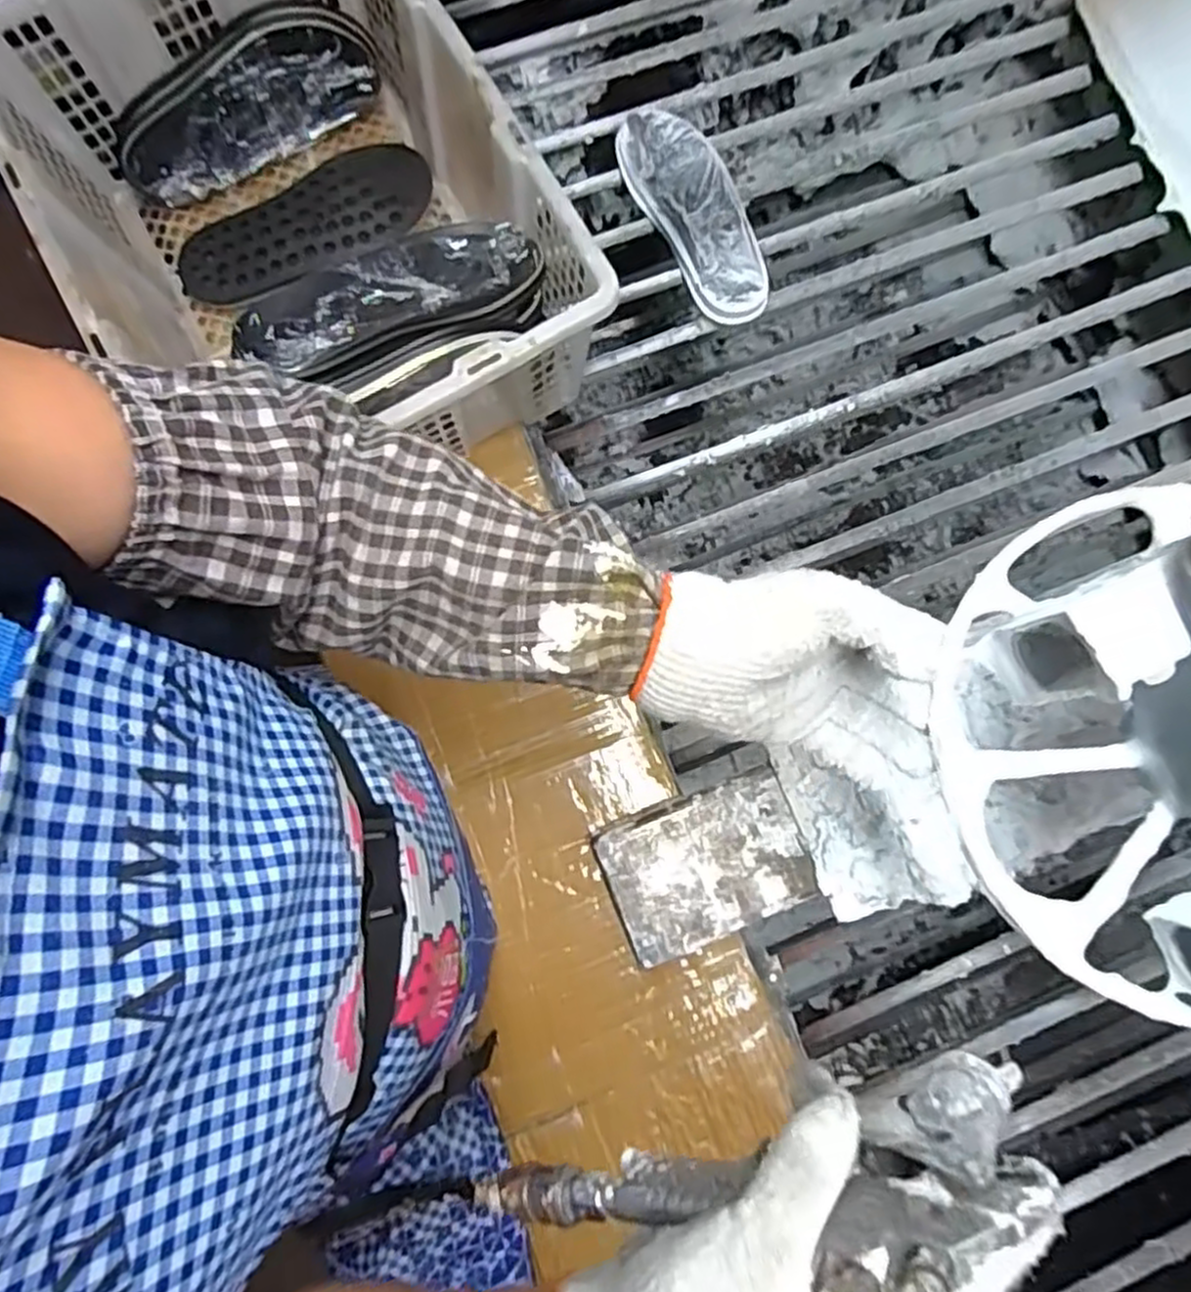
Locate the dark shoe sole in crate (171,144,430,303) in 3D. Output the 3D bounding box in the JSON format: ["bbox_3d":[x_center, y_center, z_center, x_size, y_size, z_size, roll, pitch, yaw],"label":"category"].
[{"bbox_3d":[-0.270,-0.394,0.709,0.244,0.030,0.095,-25,76,-7],"label":"dark shoe sole in crate"}]

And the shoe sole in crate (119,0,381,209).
[{"bbox_3d":[-0.322,-0.504,0.697,0.253,0.090,0.066,-34,77,-9],"label":"shoe sole in crate"}]

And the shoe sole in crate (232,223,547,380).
[{"bbox_3d":[-0.154,-0.269,0.577,0.238,0.023,0.095,-33,77,-22],"label":"shoe sole in crate"}]

